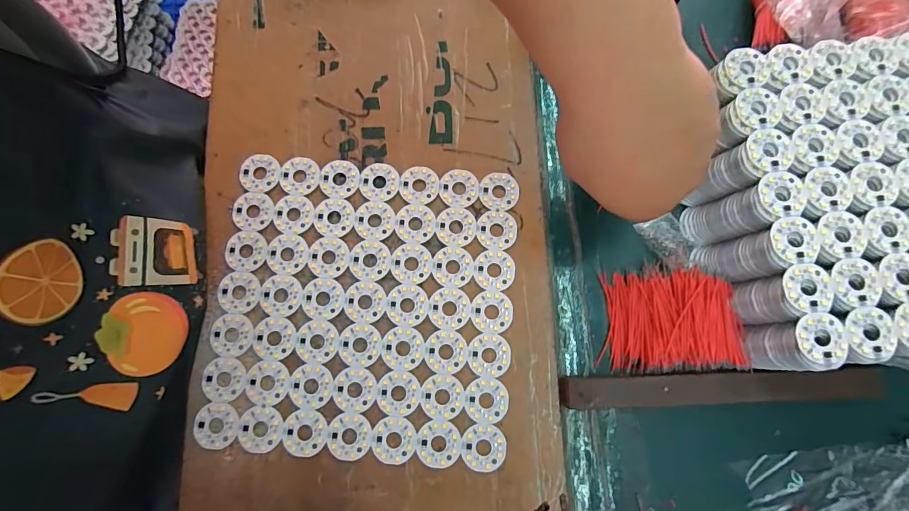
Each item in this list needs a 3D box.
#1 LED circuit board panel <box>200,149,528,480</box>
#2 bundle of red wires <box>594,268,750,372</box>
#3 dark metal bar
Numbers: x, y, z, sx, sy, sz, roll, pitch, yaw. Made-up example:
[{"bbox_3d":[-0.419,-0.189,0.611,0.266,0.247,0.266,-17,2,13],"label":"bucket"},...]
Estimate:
[{"bbox_3d":[-0.065,0.034,0.307,0.206,0.004,0.209,5,78,0],"label":"LED circuit board panel"},{"bbox_3d":[0.154,0.046,0.302,0.091,0.019,0.067,0,78,-1],"label":"bundle of red wires"},{"bbox_3d":[0.186,0.092,0.293,0.220,0.015,0.020,-1,78,-1],"label":"dark metal bar"}]

